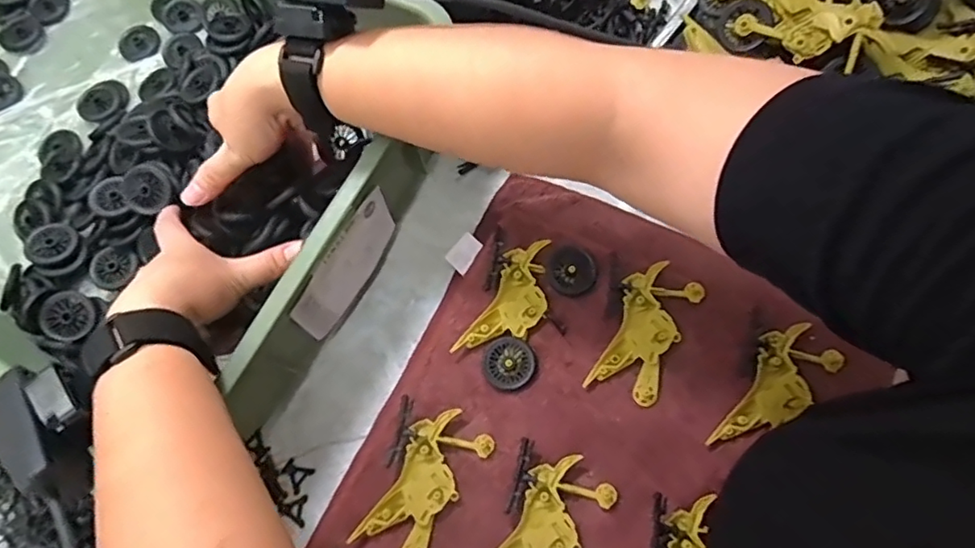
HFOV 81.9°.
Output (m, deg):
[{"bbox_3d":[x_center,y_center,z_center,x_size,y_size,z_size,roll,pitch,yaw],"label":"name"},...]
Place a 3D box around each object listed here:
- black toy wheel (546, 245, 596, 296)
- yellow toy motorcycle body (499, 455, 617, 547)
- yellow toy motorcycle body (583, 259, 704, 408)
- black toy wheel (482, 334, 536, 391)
[{"bbox_3d":[0.063,-0.004,0.424,0.033,0.006,0.037,-34,72,-7],"label":"black toy wheel"},{"bbox_3d":[0.037,0.169,0.367,0.051,0.009,0.098,34,77,15],"label":"yellow toy motorcycle body"},{"bbox_3d":[0.114,0.041,0.406,0.051,0.009,0.100,26,75,13],"label":"yellow toy motorcycle body"},{"bbox_3d":[0.015,0.064,0.407,0.037,0.004,0.037,-1,71,4],"label":"black toy wheel"}]

